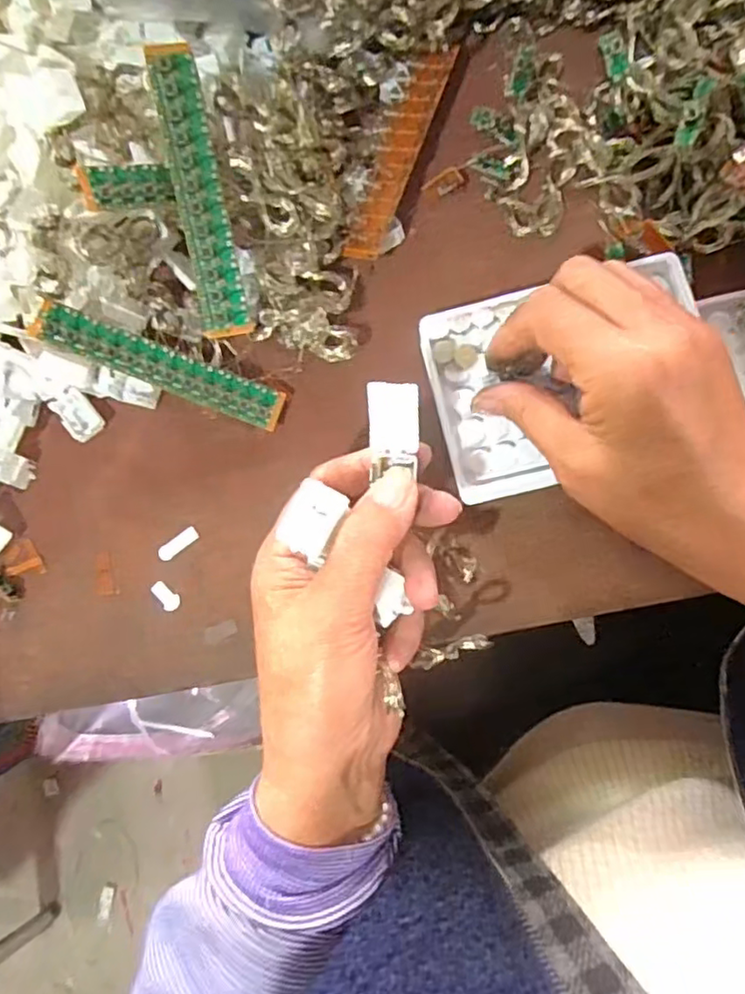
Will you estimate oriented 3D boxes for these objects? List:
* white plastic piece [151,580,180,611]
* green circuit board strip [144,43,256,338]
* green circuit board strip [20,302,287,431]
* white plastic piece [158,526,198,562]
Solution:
[{"bbox_3d":[-0.112,0.054,0.336,0.018,0.004,0.009,36,88,10],"label":"white plastic piece"},{"bbox_3d":[-0.081,-0.142,0.295,0.022,0.005,0.128,-14,103,-19],"label":"green circuit board strip"},{"bbox_3d":[-0.109,-0.068,0.325,0.127,0.007,0.021,22,85,-10],"label":"green circuit board strip"},{"bbox_3d":[-0.106,0.026,0.340,0.024,0.004,0.008,-34,80,1],"label":"white plastic piece"}]

